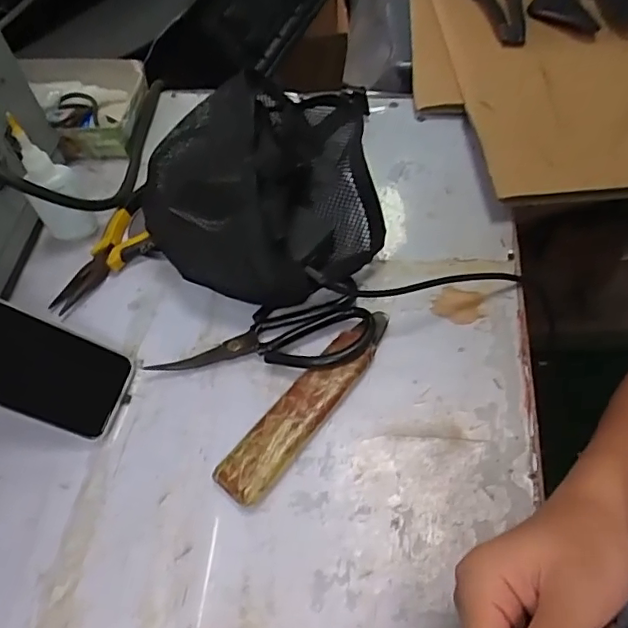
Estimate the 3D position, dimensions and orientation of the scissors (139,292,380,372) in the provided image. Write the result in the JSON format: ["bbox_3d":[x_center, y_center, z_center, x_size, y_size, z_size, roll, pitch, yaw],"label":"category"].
[{"bbox_3d":[-0.039,0.026,0.458,0.177,0.023,0.064,-10,58,-3],"label":"scissors"}]

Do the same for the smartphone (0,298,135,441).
[{"bbox_3d":[-0.226,0.034,0.428,0.163,0.011,0.077,27,56,-22],"label":"smartphone"}]

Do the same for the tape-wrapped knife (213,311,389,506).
[{"bbox_3d":[-0.001,0.064,0.435,0.038,0.022,0.188,34,65,22],"label":"tape-wrapped knife"}]

